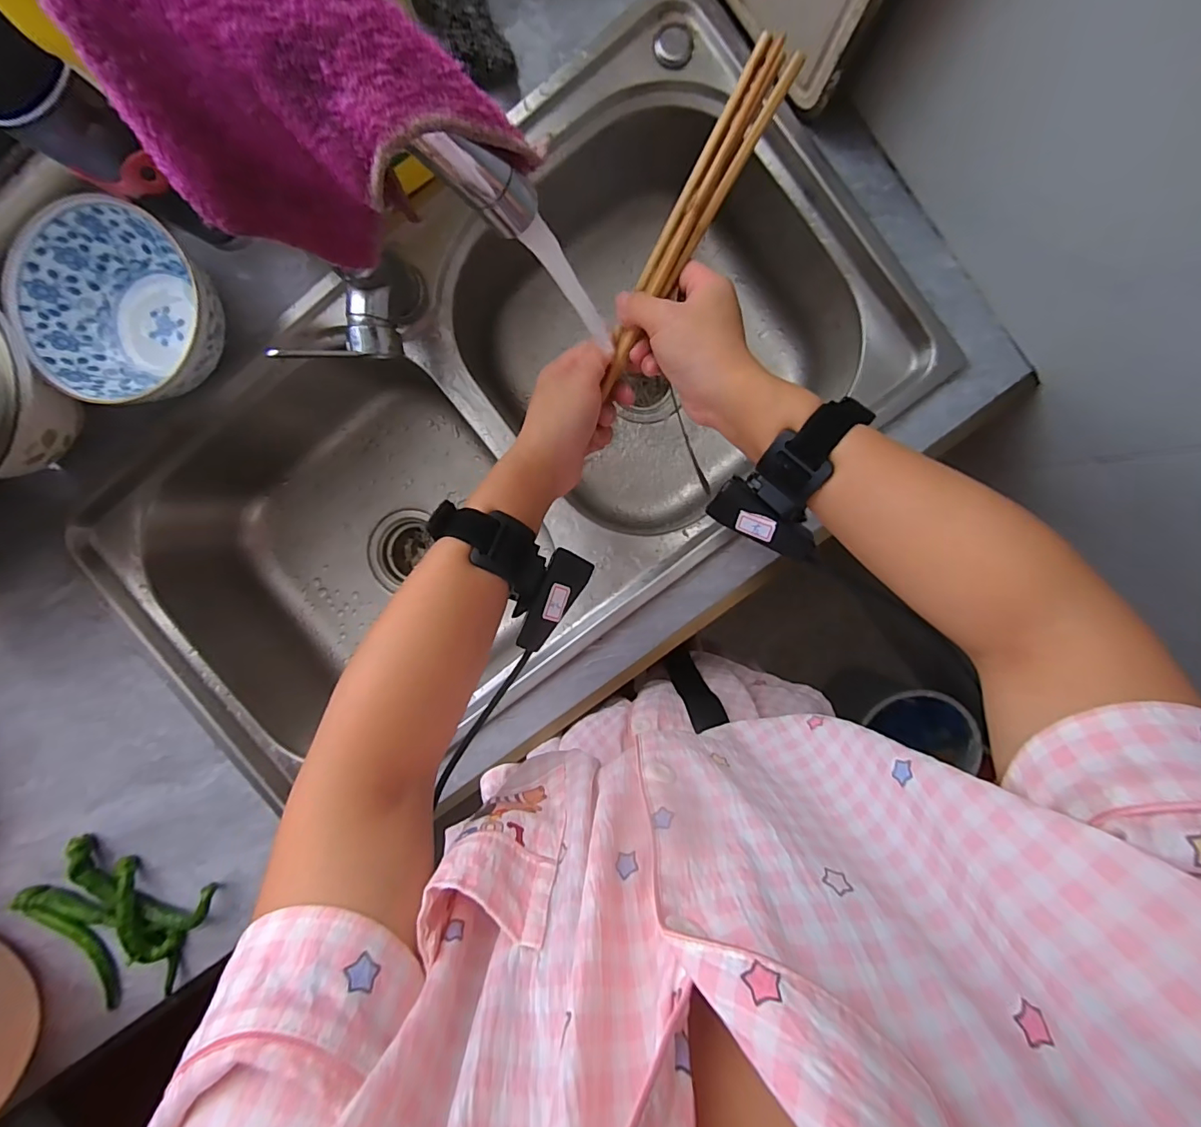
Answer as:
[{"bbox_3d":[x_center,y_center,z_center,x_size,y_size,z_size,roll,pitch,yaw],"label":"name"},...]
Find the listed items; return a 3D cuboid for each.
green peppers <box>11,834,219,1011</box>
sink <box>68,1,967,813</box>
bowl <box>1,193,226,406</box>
[{"bbox_3d":[-0.490,0.361,0.493,0.172,0.026,0.167,24,96,0],"label":"green peppers"},{"bbox_3d":[-0.098,-0.122,0.530,0.753,0.178,0.400,-31,94,5],"label":"sink"},{"bbox_3d":[-0.378,-0.196,0.407,0.143,0.058,0.133,0,96,2],"label":"bowl"}]

